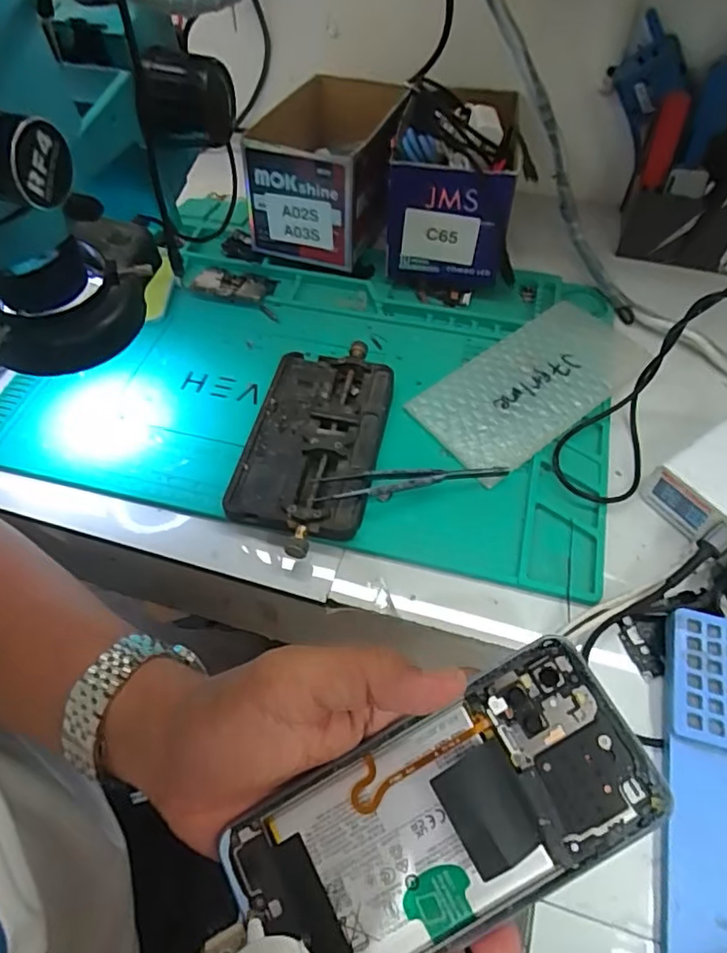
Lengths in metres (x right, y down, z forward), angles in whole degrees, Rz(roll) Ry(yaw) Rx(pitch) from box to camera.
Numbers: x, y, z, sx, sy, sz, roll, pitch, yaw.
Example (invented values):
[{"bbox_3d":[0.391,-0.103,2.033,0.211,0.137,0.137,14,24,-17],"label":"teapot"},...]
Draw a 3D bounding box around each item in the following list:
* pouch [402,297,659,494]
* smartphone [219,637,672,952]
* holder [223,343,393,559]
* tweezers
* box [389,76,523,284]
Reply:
[{"bbox_3d":[0.128,-0.072,0.444,0.183,0.016,0.095,-32,61,-20],"label":"pouch"},{"bbox_3d":[0.029,0.130,0.221,0.157,0.013,0.071,-30,70,-2],"label":"smartphone"},{"bbox_3d":[-0.034,-0.023,0.411,0.087,0.025,0.164,9,56,6],"label":"holder"},{"bbox_3d":[0.033,0.001,0.387,0.129,0.012,0.019,-10,56,-6],"label":"tweezers"},{"bbox_3d":[0.079,-0.257,0.516,0.102,0.105,0.170,6,55,4],"label":"box"}]

